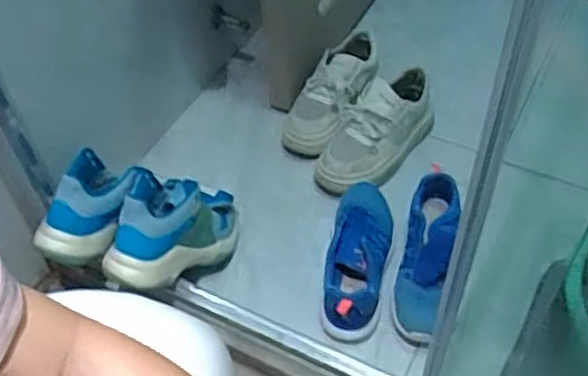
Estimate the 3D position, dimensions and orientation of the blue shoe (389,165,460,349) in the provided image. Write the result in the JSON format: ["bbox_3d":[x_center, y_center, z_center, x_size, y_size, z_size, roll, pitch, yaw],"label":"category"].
[{"bbox_3d":[0.199,0.092,0.993,0.076,0.081,0.268,13,51,13],"label":"blue shoe"}]

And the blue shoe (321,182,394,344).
[{"bbox_3d":[0.098,0.098,1.011,0.091,0.100,0.270,9,50,9],"label":"blue shoe"}]

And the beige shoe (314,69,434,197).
[{"bbox_3d":[0.147,-0.096,1.143,0.113,0.121,0.269,37,74,29],"label":"beige shoe"}]

